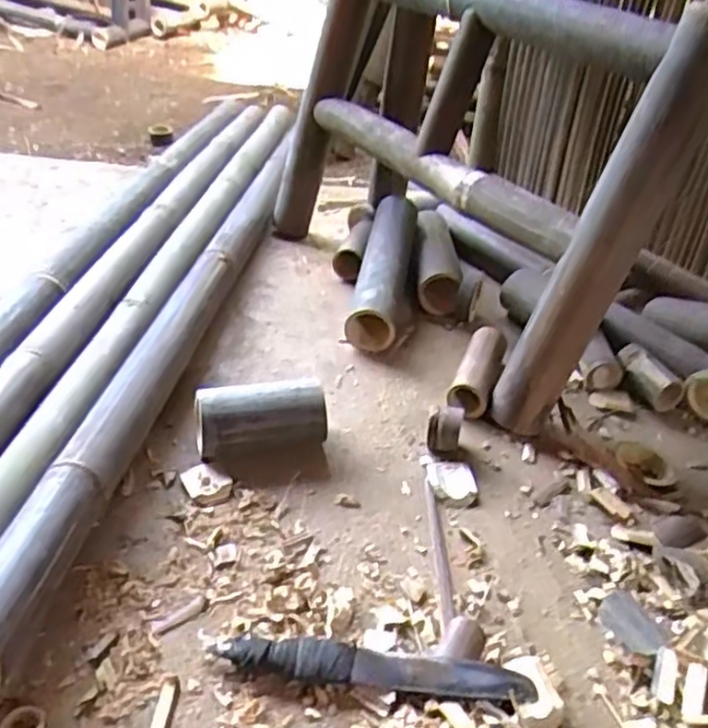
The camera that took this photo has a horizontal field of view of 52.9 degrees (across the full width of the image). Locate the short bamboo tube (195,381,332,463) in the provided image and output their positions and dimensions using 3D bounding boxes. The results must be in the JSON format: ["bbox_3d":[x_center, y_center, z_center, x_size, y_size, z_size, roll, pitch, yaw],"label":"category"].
[{"bbox_3d":[-0.108,0.064,0.821,0.146,0.075,0.074,-2,37,-13],"label":"short bamboo tube"}]

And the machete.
[{"bbox_3d":[0.019,0.260,0.610,0.265,0.017,0.036,9,36,1],"label":"machete"}]

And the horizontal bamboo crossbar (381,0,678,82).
[{"bbox_3d":[0.168,-0.459,0.908,0.065,0.067,0.550,-16,42,-29],"label":"horizontal bamboo crossbar"}]

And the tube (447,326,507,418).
[{"bbox_3d":[0.169,0.009,0.965,0.052,0.062,0.161,17,37,13],"label":"tube"}]

